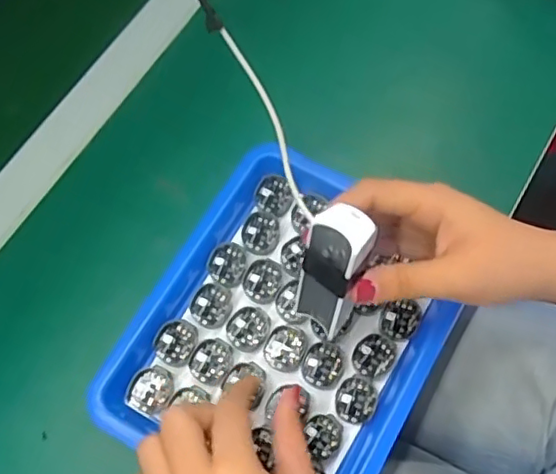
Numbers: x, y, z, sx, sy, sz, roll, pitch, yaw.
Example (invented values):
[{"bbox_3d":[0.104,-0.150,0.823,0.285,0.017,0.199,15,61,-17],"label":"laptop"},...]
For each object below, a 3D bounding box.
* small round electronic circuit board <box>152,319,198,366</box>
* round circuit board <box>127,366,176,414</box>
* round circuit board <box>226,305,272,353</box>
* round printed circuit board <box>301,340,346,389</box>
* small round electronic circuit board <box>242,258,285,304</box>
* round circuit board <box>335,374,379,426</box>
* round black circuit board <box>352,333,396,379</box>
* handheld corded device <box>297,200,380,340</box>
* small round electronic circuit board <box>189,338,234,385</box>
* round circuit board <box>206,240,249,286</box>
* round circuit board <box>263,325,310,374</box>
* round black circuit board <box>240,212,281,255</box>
[{"bbox_3d":[-0.066,0.067,0.384,0.025,0.007,0.028,19,69,7],"label":"small round electronic circuit board"},{"bbox_3d":[-0.080,0.095,0.375,0.027,0.010,0.027,-2,68,-1],"label":"round circuit board"},{"bbox_3d":[-0.020,0.059,0.387,0.027,0.005,0.029,21,69,8],"label":"round circuit board"},{"bbox_3d":[0.029,0.080,0.377,0.025,0.004,0.028,20,69,8],"label":"round printed circuit board"},{"bbox_3d":[-0.010,0.029,0.403,0.026,0.004,0.030,19,69,7],"label":"small round electronic circuit board"},{"bbox_3d":[0.049,0.100,0.370,0.025,0.004,0.029,21,69,8],"label":"round circuit board"},{"bbox_3d":[0.061,0.076,0.379,0.025,0.004,0.027,0,68,-1],"label":"round black circuit board"},{"bbox_3d":[0.026,0.019,0.305,0.028,0.077,0.025,21,54,8],"label":"handheld corded device"},{"bbox_3d":[-0.042,0.079,0.381,0.026,0.004,0.028,0,68,-1],"label":"small round electronic circuit board"},{"bbox_3d":[-0.035,0.018,0.408,0.027,0.004,0.029,0,68,-1],"label":"round circuit board"},{"bbox_3d":[0.005,0.071,0.383,0.026,0.004,0.027,0,68,-1],"label":"round circuit board"},{"bbox_3d":[-0.012,-0.003,0.413,0.026,0.004,0.029,19,69,7],"label":"round black circuit board"}]

